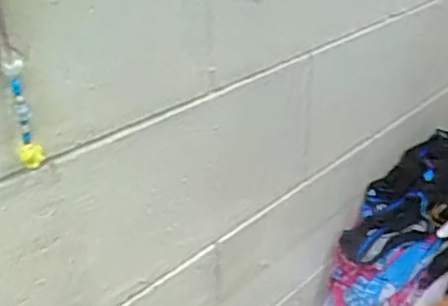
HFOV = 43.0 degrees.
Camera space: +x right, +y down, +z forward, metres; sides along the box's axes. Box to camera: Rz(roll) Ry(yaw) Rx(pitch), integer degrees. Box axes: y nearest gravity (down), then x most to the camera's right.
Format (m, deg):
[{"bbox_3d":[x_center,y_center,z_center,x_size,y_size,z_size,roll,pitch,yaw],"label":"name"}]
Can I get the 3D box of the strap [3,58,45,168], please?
[{"bbox_3d":[-0.165,-0.031,0.473,0.009,0.095,0.019,23,36,38],"label":"strap"}]

